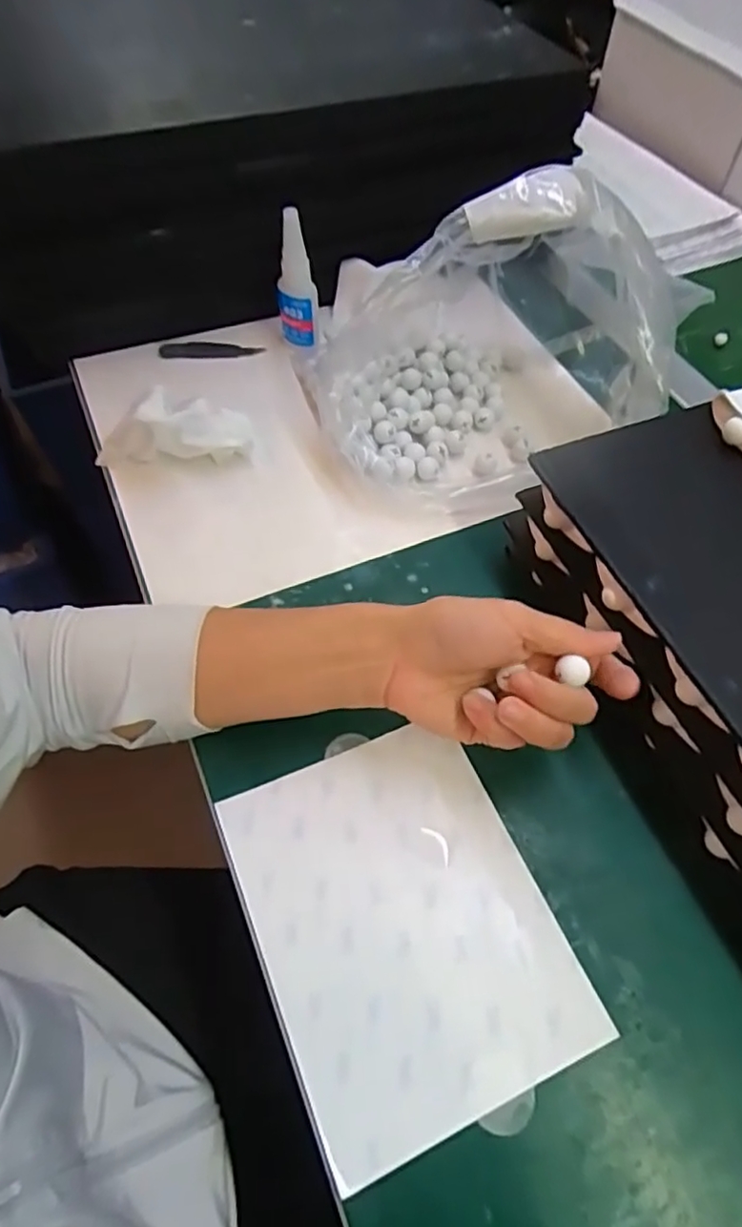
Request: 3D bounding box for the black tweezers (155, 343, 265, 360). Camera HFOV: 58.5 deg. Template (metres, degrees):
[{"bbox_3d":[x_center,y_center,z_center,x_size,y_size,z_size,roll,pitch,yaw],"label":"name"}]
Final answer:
[{"bbox_3d":[-0.131,-0.217,0.541,0.083,0.010,0.013,-5,57,-5],"label":"black tweezers"}]

